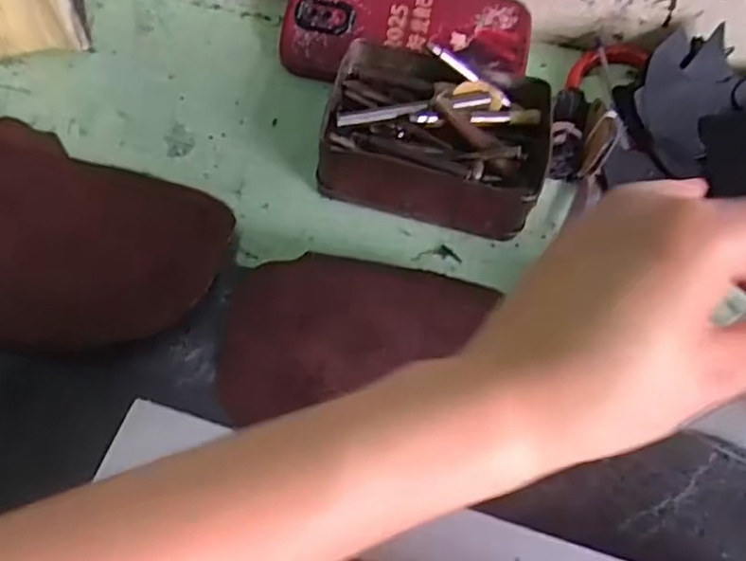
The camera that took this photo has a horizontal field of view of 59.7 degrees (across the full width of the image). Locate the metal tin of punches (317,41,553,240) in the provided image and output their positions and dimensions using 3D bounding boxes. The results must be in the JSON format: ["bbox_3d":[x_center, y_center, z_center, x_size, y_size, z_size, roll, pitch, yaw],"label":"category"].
[{"bbox_3d":[0.037,-0.087,0.387,0.131,0.045,0.105,16,60,3],"label":"metal tin of punches"}]

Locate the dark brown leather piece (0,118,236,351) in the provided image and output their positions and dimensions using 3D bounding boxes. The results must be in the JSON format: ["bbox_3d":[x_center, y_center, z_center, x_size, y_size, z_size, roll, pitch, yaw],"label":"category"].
[{"bbox_3d":[-0.165,-0.020,0.334,0.168,0.036,0.124,18,60,5],"label":"dark brown leather piece"}]

